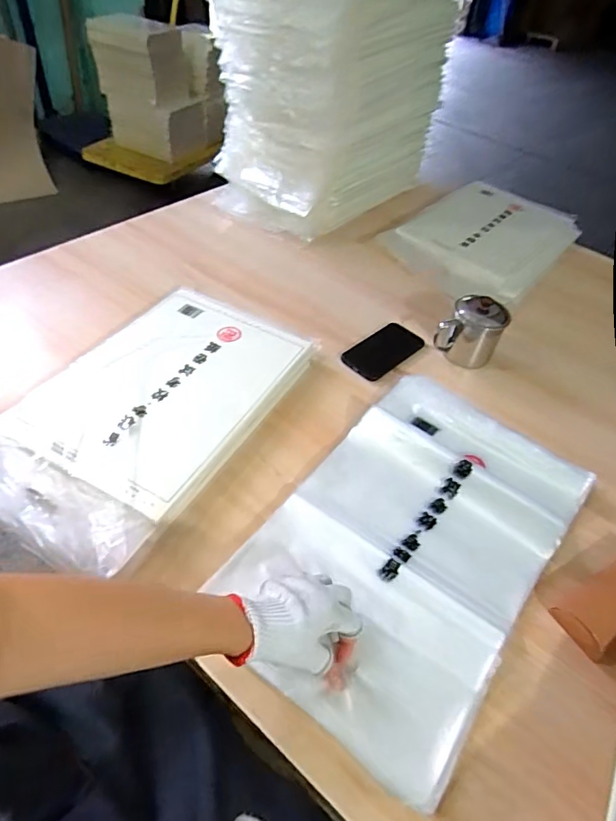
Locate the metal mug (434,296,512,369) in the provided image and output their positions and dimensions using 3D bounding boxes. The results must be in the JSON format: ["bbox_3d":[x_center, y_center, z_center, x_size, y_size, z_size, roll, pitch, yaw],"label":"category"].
[{"bbox_3d":[0.269,-0.130,0.826,0.092,0.098,0.073,31,52,19],"label":"metal mug"}]

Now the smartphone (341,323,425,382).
[{"bbox_3d":[0.128,-0.103,0.848,0.146,0.008,0.080,-34,60,-31],"label":"smartphone"}]

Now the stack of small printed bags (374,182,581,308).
[{"bbox_3d":[0.382,-0.376,1.077,0.299,0.075,0.428,37,54,24],"label":"stack of small printed bags"}]

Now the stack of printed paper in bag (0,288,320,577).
[{"bbox_3d":[-0.223,-0.014,0.703,0.285,0.048,0.462,27,51,16],"label":"stack of printed paper in bag"}]

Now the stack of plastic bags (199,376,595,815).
[{"bbox_3d":[0.127,0.146,0.601,0.291,0.036,0.452,33,53,21],"label":"stack of plastic bags"}]

